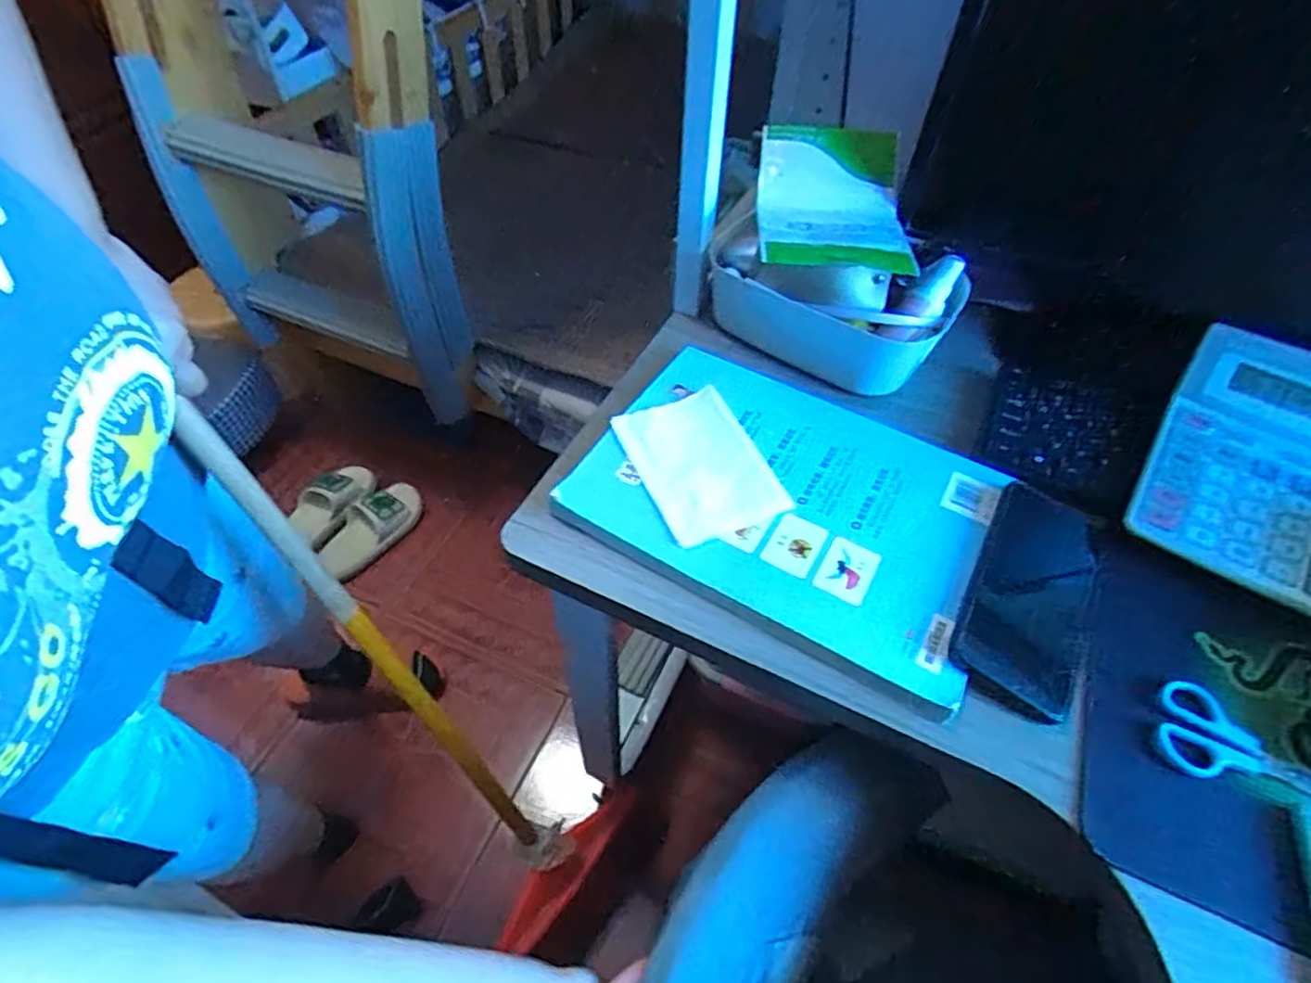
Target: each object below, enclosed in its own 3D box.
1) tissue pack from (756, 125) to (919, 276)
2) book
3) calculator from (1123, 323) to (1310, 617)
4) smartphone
[{"bbox_3d":[0.146,-0.241,0.539,0.120,0.042,0.169,4,51,2],"label":"tissue pack"},{"bbox_3d":[0.098,0.001,0.490,0.287,0.013,0.211,27,56,17],"label":"book"},{"bbox_3d":[0.456,-0.015,0.474,0.164,0.071,0.202,30,57,19],"label":"calculator"},{"bbox_3d":[0.255,0.064,0.444,0.072,0.004,0.167,26,56,16],"label":"smartphone"}]

